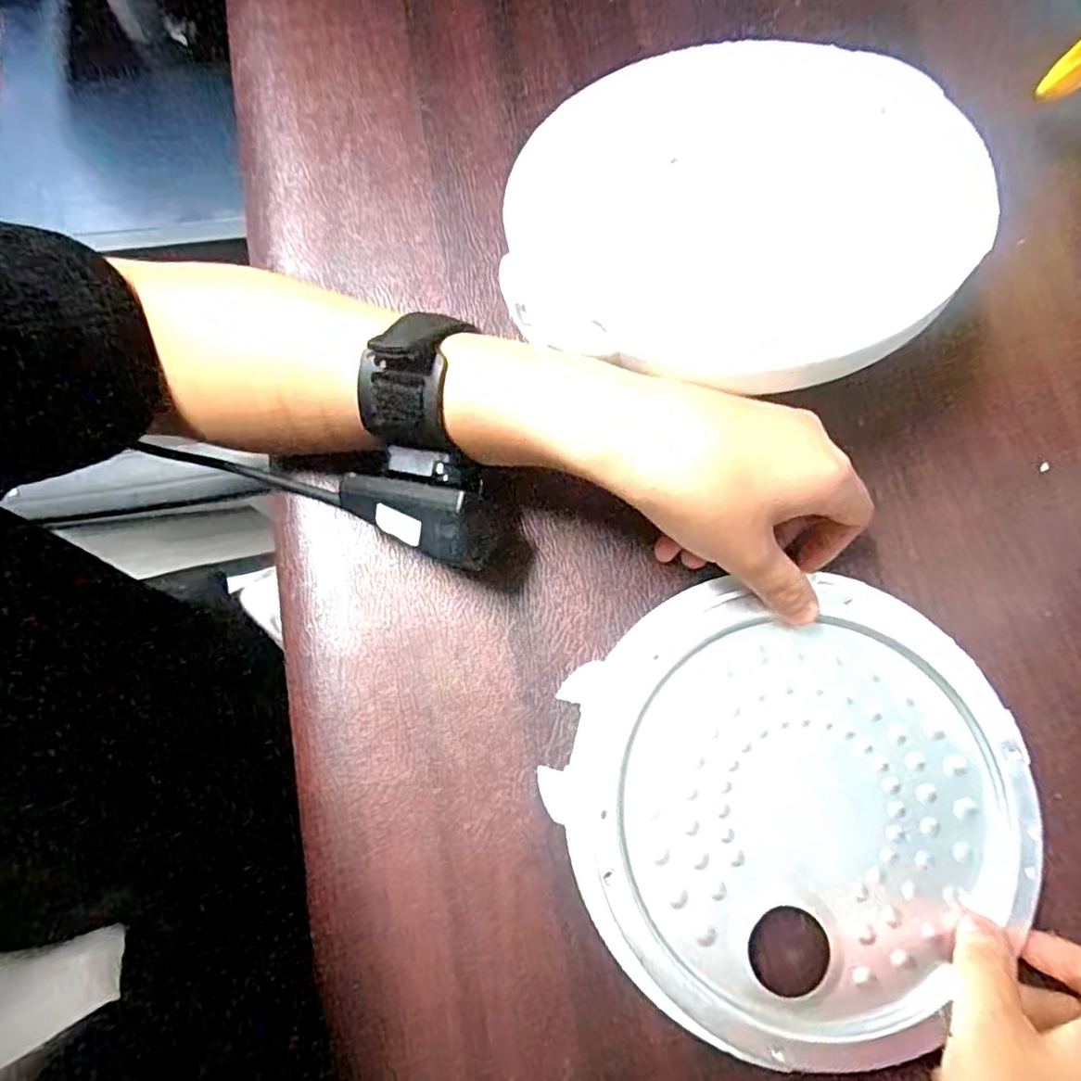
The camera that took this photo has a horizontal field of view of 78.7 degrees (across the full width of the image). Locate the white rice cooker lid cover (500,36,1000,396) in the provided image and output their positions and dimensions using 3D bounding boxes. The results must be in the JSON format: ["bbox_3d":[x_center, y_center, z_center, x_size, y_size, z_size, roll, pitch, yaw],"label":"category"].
[{"bbox_3d":[0.090,-0.151,0.311,0.207,0.049,0.202,-6,64,8],"label":"white rice cooker lid cover"}]

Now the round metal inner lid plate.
[{"bbox_3d":[0.108,0.108,0.285,0.190,0.016,0.185,0,77,0],"label":"round metal inner lid plate"}]

